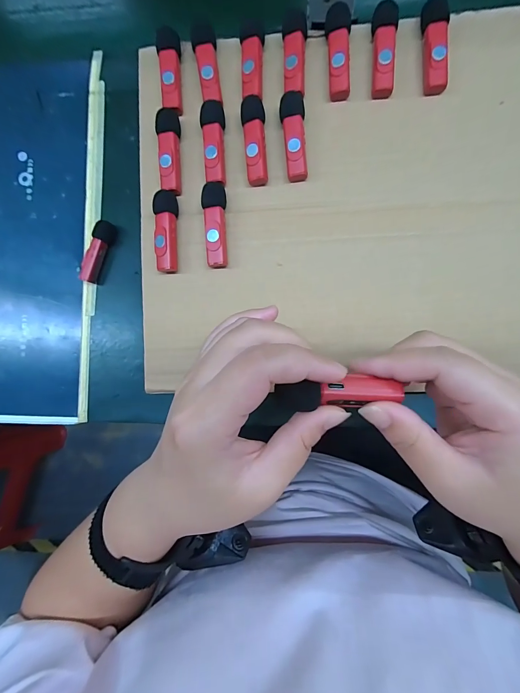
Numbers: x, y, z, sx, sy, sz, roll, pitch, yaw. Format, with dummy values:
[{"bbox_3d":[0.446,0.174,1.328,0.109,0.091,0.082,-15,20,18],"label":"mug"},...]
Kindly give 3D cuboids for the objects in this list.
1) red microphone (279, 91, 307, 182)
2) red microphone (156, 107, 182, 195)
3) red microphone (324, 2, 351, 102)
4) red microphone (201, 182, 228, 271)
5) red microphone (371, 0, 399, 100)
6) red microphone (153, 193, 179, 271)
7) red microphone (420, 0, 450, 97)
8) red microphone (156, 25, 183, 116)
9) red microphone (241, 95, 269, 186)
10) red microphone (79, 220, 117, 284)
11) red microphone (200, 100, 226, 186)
[{"bbox_3d":[0.027,-0.167,0.256,0.019,0.013,0.066,-3,84,5],"label":"red microphone"},{"bbox_3d":[-0.074,-0.159,0.264,0.017,0.011,0.065,-1,84,5],"label":"red microphone"},{"bbox_3d":[0.062,-0.231,0.253,0.019,0.012,0.066,-4,84,5],"label":"red microphone"},{"bbox_3d":[-0.036,-0.098,0.260,0.018,0.012,0.066,-4,84,5],"label":"red microphone"},{"bbox_3d":[0.098,-0.230,0.251,0.021,0.014,0.063,-2,84,5],"label":"red microphone"},{"bbox_3d":[-0.076,-0.093,0.263,0.017,0.013,0.064,-2,84,5],"label":"red microphone"},{"bbox_3d":[0.134,-0.229,0.247,0.018,0.014,0.062,-1,84,5],"label":"red microphone"},{"bbox_3d":[-0.073,-0.224,0.264,0.017,0.013,0.065,-2,84,5],"label":"red microphone"},{"bbox_3d":[-0.004,-0.166,0.259,0.017,0.014,0.067,-4,84,5],"label":"red microphone"},{"bbox_3d":[-0.170,-0.099,0.337,0.016,0.021,0.064,21,86,7],"label":"red microphone"},{"bbox_3d":[-0.037,-0.165,0.260,0.018,0.010,0.064,-1,84,5],"label":"red microphone"}]

